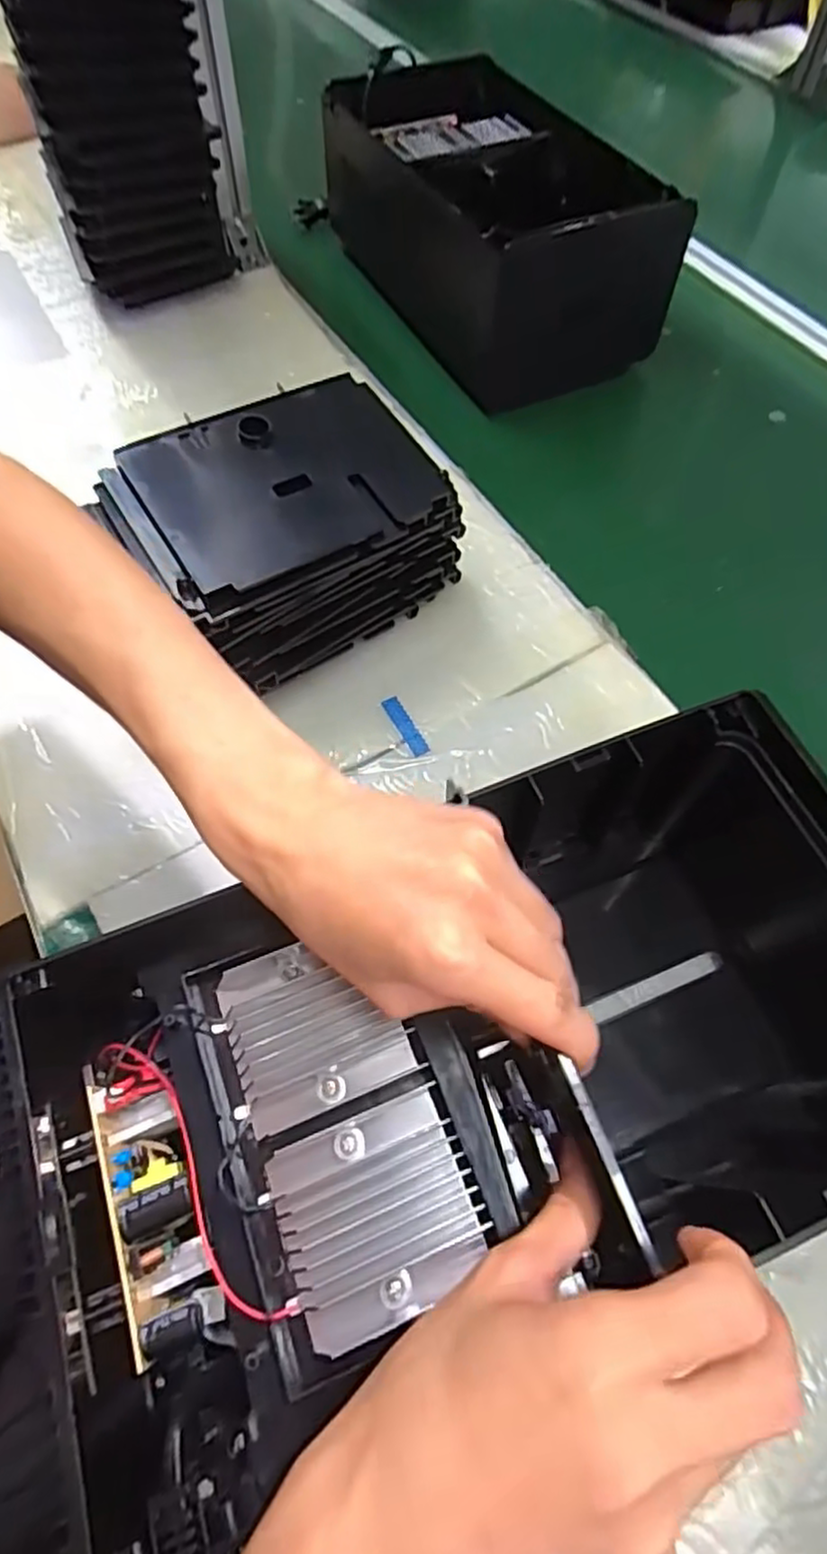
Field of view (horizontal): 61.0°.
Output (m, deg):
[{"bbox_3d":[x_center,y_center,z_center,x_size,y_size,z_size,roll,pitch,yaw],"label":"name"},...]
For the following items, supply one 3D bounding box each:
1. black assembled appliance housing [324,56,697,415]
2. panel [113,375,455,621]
[{"bbox_3d":[0.068,-0.544,0.685,0.178,0.135,0.369,-28,66,-13],"label":"black assembled appliance housing"},{"bbox_3d":[-0.075,-0.179,0.422,0.161,0.010,0.127,-29,73,-15],"label":"panel"}]

